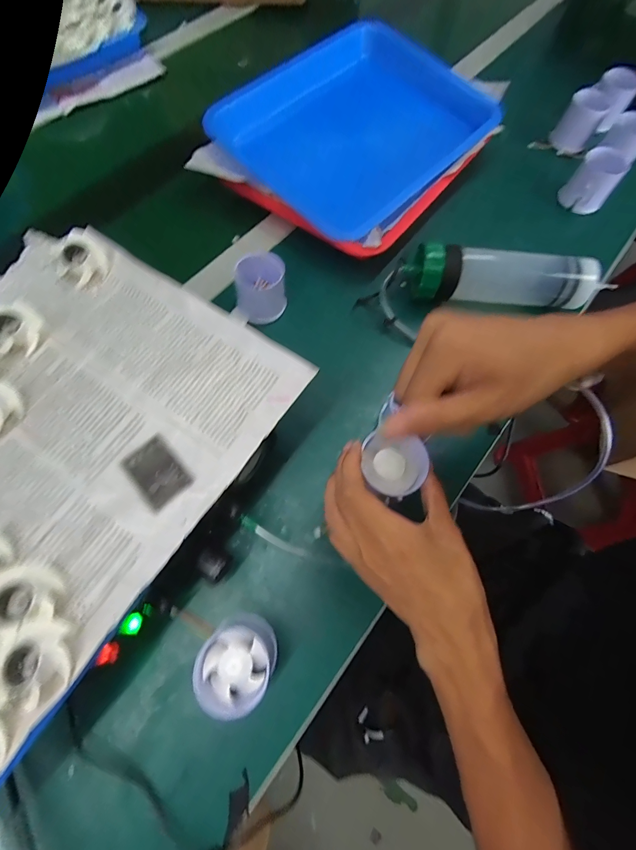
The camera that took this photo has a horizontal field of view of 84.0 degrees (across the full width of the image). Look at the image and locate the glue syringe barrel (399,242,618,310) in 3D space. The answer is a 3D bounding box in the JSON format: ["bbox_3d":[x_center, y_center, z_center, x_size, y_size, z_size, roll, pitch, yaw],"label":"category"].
[{"bbox_3d":[0.215,-0.165,0.401,0.230,0.056,0.055,3,69,1],"label":"glue syringe barrel"}]

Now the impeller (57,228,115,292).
[{"bbox_3d":[-0.205,-0.146,0.309,0.045,0.018,0.046,-39,74,-14],"label":"impeller"}]

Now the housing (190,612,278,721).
[{"bbox_3d":[-0.059,0.178,0.267,0.051,0.053,0.053,0,69,0],"label":"housing"}]

